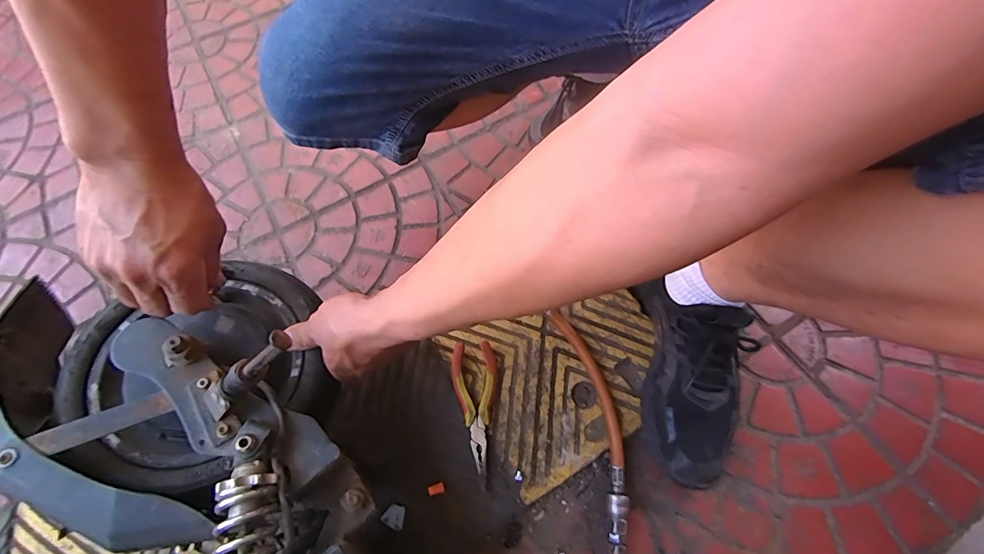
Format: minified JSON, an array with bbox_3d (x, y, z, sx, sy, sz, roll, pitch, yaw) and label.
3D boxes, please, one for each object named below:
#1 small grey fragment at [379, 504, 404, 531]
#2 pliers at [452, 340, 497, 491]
[{"bbox_3d":[-0.105,0.256,0.450,0.024,0.004,0.024,28,71,15],"label":"small grey fragment"},{"bbox_3d":[-0.019,0.150,0.477,0.050,0.022,0.148,-1,71,-1],"label":"pliers"}]

